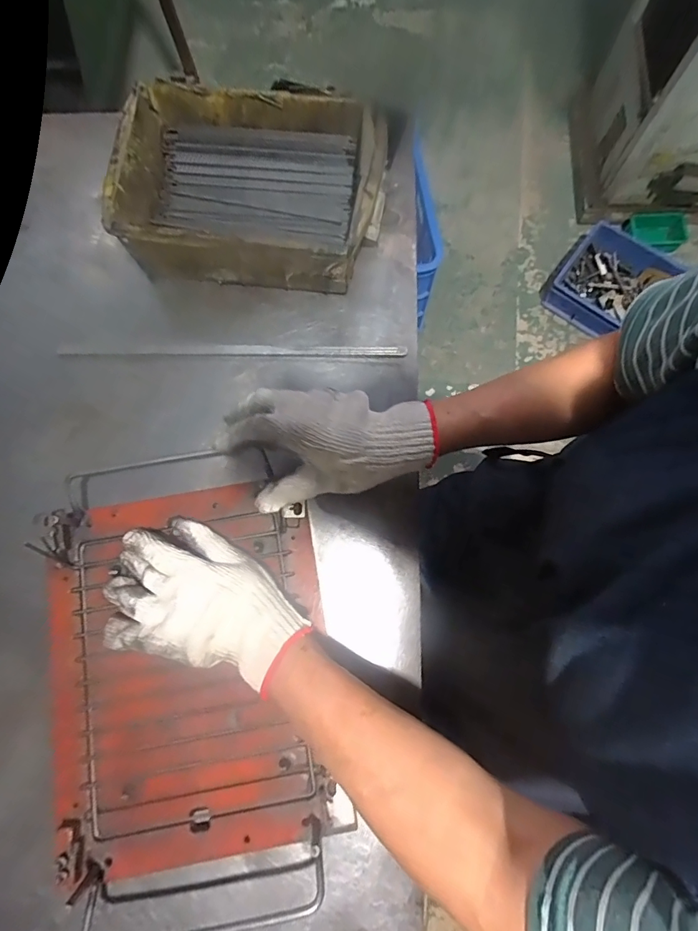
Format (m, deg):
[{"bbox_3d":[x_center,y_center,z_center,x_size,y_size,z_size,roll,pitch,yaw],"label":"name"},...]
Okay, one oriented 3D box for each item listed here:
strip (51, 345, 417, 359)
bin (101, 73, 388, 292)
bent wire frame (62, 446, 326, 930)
[{"bbox_3d":[-0.121,-0.119,0.462,0.357,0.007,0.015,-1,78,-1],"label":"strip"},{"bbox_3d":[-0.100,-0.286,0.462,0.253,0.079,0.178,7,78,1],"label":"bin"},{"bbox_3d":[-0.140,0.169,0.380,0.192,0.035,0.371,-10,78,-3],"label":"bent wire frame"}]

